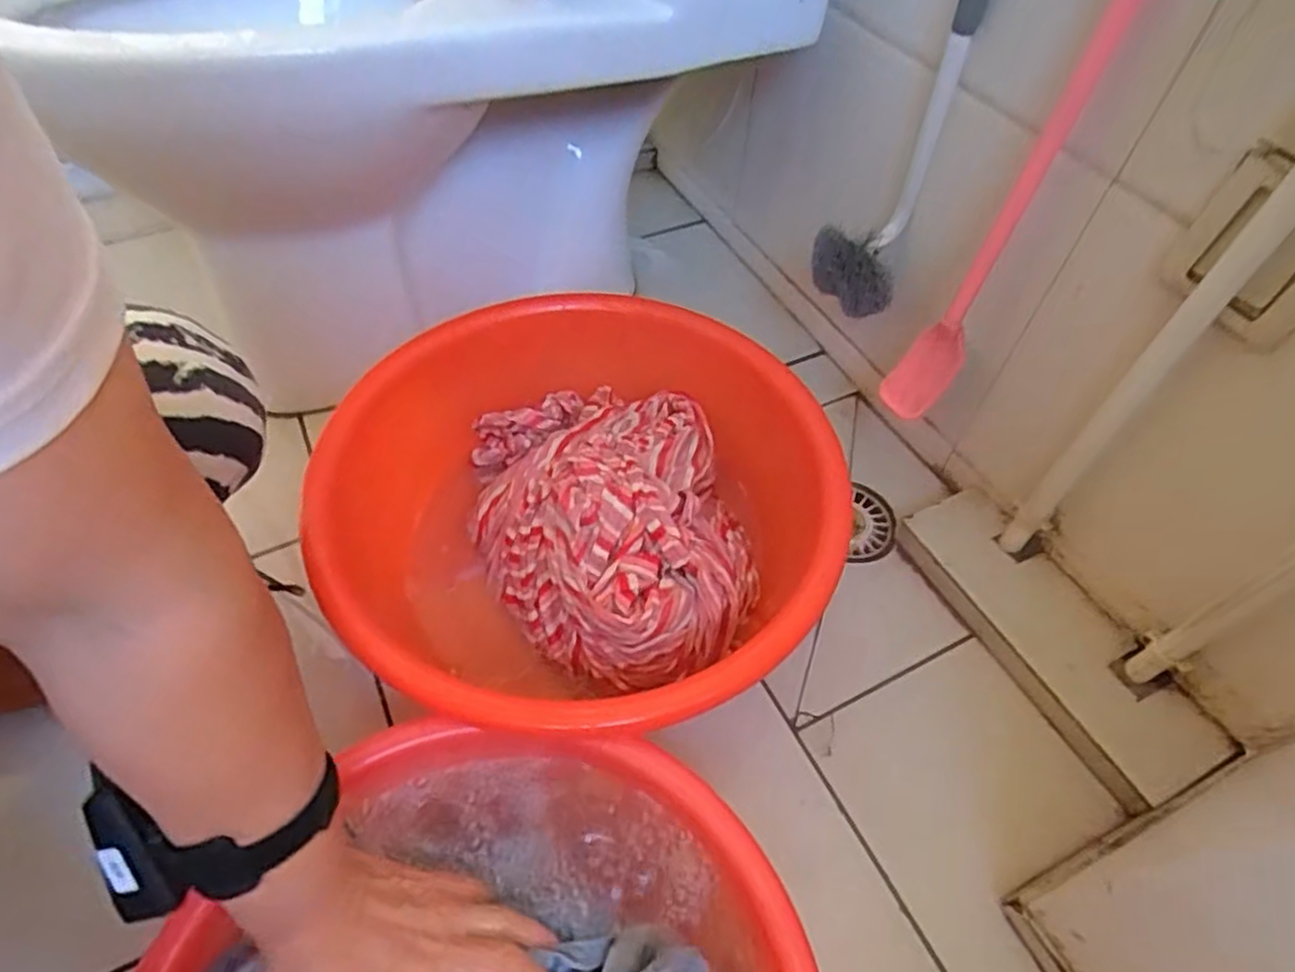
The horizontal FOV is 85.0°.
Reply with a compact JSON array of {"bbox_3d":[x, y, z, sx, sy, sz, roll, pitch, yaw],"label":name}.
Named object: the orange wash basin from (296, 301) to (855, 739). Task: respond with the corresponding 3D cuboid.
[{"bbox_3d":[-0.045,0.037,0.630,0.394,0.155,0.412,0,53,1],"label":"orange wash basin"}]

